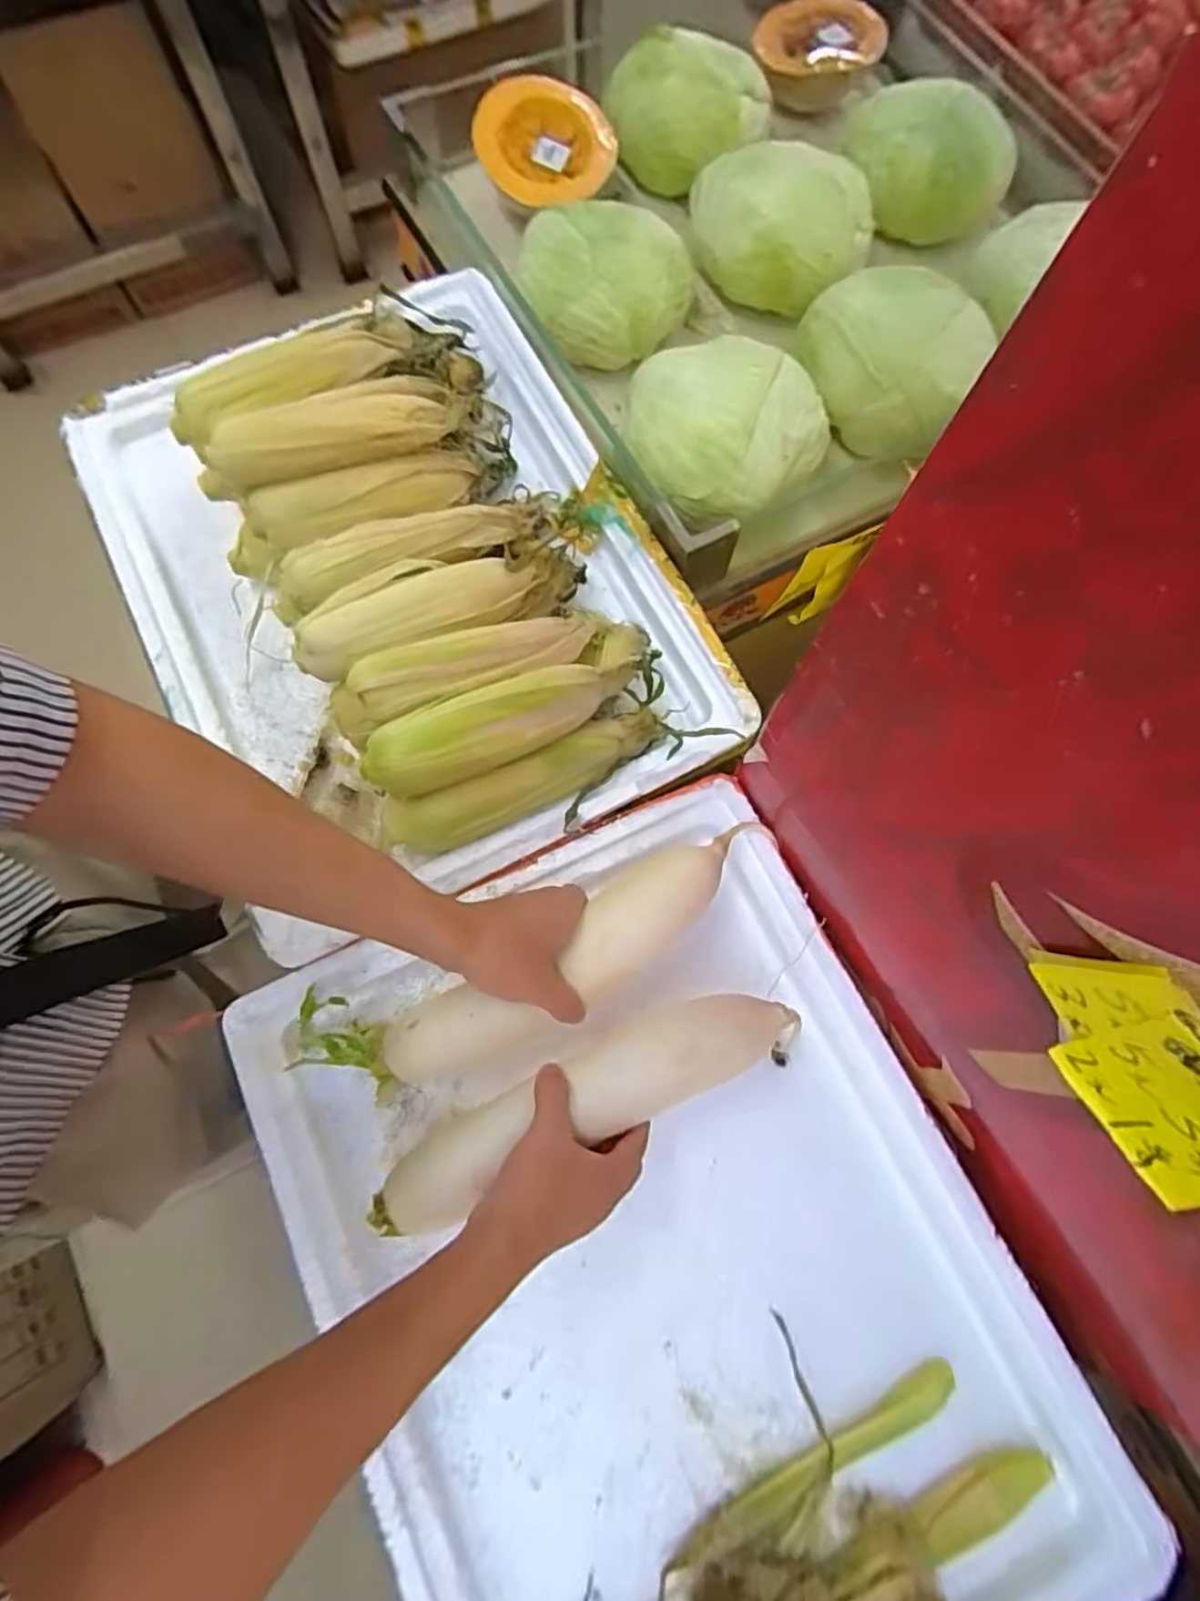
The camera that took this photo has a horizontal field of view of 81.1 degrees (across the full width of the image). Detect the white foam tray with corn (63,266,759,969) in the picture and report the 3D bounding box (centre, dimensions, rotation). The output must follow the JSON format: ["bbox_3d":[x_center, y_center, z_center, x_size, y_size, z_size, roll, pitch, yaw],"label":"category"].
[{"bbox_3d":[-0.180,-0.212,0.599,0.424,0.134,0.563,-27,76,-9],"label":"white foam tray with corn"}]

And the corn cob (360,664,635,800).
[{"bbox_3d":[-0.076,-0.058,0.550,0.211,0.055,0.053,-23,75,-8],"label":"corn cob"}]

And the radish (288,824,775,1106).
[{"bbox_3d":[-0.041,0.126,0.538,0.368,0.074,0.095,-27,76,-1],"label":"radish"}]

